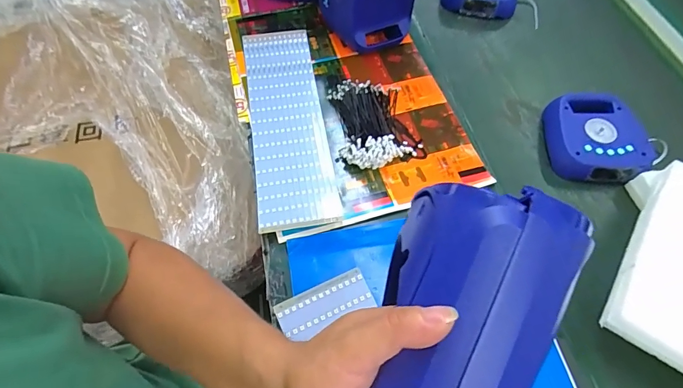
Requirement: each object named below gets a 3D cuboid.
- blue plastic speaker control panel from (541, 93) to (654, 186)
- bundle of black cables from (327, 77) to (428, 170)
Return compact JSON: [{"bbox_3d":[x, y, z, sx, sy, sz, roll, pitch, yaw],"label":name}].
[{"bbox_3d":[0.441,-0.098,0.709,0.163,0.067,0.160,11,61,6],"label":"blue plastic speaker control panel"},{"bbox_3d":[0.063,-0.133,0.719,0.147,0.054,0.189,-8,61,-5],"label":"bundle of black cables"}]

